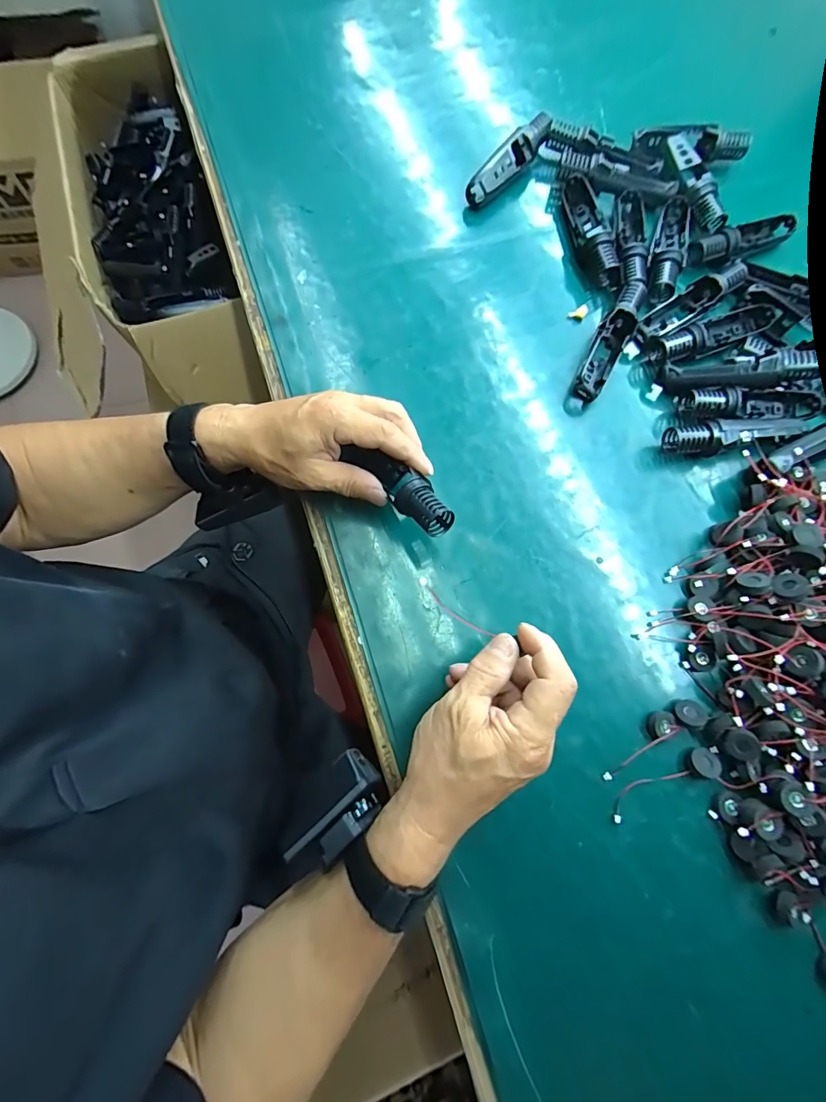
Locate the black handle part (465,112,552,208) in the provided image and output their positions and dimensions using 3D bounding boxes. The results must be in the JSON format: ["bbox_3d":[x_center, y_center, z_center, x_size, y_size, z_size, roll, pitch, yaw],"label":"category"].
[{"bbox_3d":[0.100,-0.403,0.452,0.025,0.027,0.115,42,78,8],"label":"black handle part"}]

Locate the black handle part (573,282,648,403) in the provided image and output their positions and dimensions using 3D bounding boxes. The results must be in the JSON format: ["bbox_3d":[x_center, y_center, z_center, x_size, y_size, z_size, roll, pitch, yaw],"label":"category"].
[{"bbox_3d":[0.181,-0.192,0.405,0.027,0.026,0.119,29,77,5],"label":"black handle part"}]

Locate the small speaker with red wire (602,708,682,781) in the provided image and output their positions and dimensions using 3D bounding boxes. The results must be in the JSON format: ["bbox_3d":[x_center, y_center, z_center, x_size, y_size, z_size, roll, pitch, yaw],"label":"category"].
[{"bbox_3d":[0.169,0.144,0.331,0.072,0.008,0.018,-31,79,-9],"label":"small speaker with red wire"}]

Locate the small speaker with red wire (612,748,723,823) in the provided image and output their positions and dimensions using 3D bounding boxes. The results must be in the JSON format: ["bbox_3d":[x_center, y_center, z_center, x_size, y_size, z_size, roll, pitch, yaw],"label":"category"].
[{"bbox_3d":[0.185,0.171,0.324,0.089,0.010,0.020,-22,78,-7],"label":"small speaker with red wire"}]

